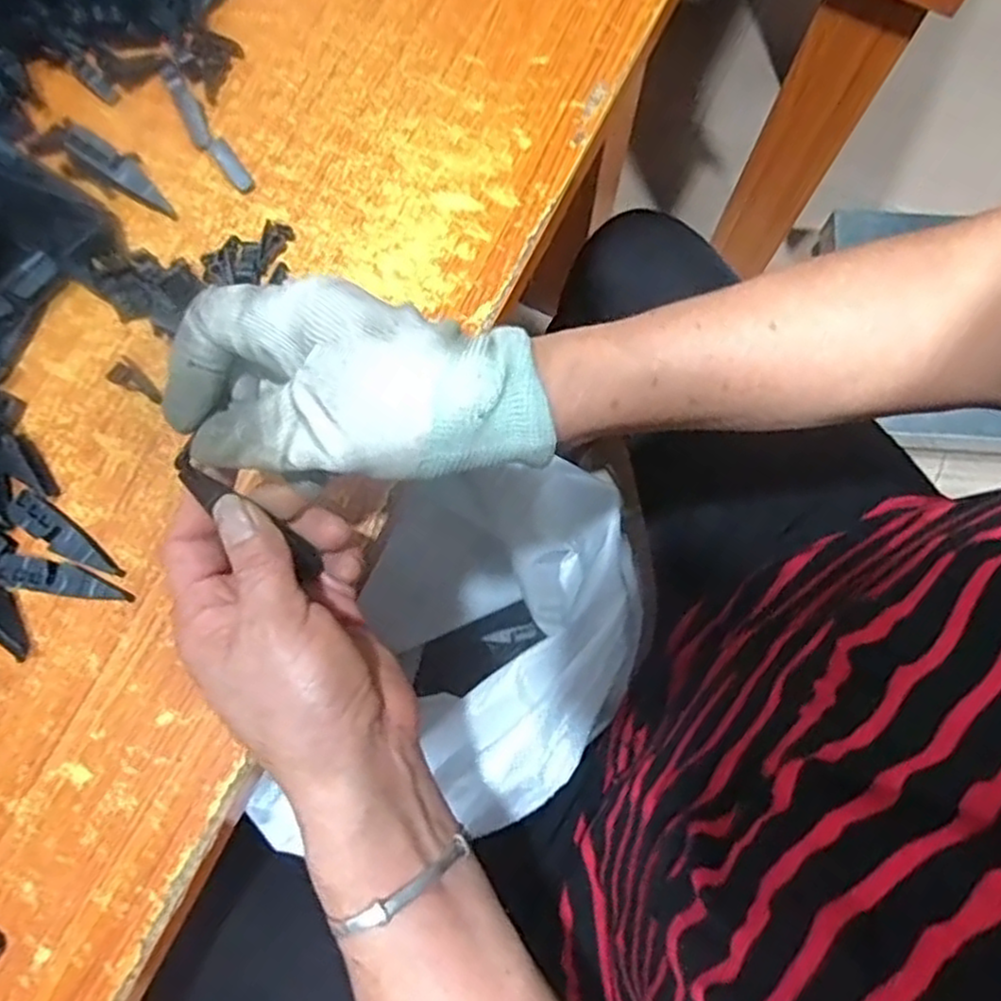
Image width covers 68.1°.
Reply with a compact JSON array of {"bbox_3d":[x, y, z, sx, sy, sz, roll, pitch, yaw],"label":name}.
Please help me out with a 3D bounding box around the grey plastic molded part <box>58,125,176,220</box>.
[{"bbox_3d":[-0.206,-0.180,0.403,0.066,0.012,0.023,38,80,-13],"label":"grey plastic molded part"}]

